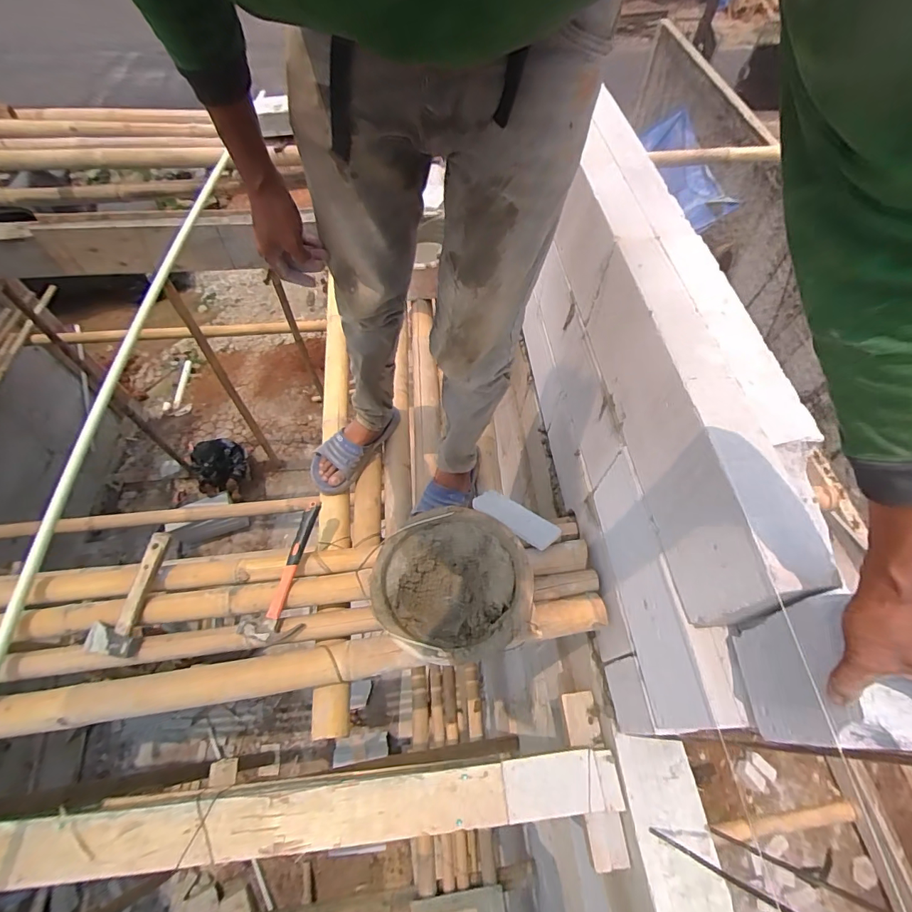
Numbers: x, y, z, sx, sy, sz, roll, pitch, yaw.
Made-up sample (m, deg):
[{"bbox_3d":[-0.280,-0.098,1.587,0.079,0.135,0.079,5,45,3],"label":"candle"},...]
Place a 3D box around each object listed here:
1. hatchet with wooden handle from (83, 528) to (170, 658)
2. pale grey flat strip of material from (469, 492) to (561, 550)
[{"bbox_3d":[-0.636,0.260,0.867,0.098,0.051,0.233,6,59,2],"label":"hatchet with wooden handle"},{"bbox_3d":[0.130,0.136,0.991,0.216,0.011,0.065,29,70,41],"label":"pale grey flat strip of material"}]

